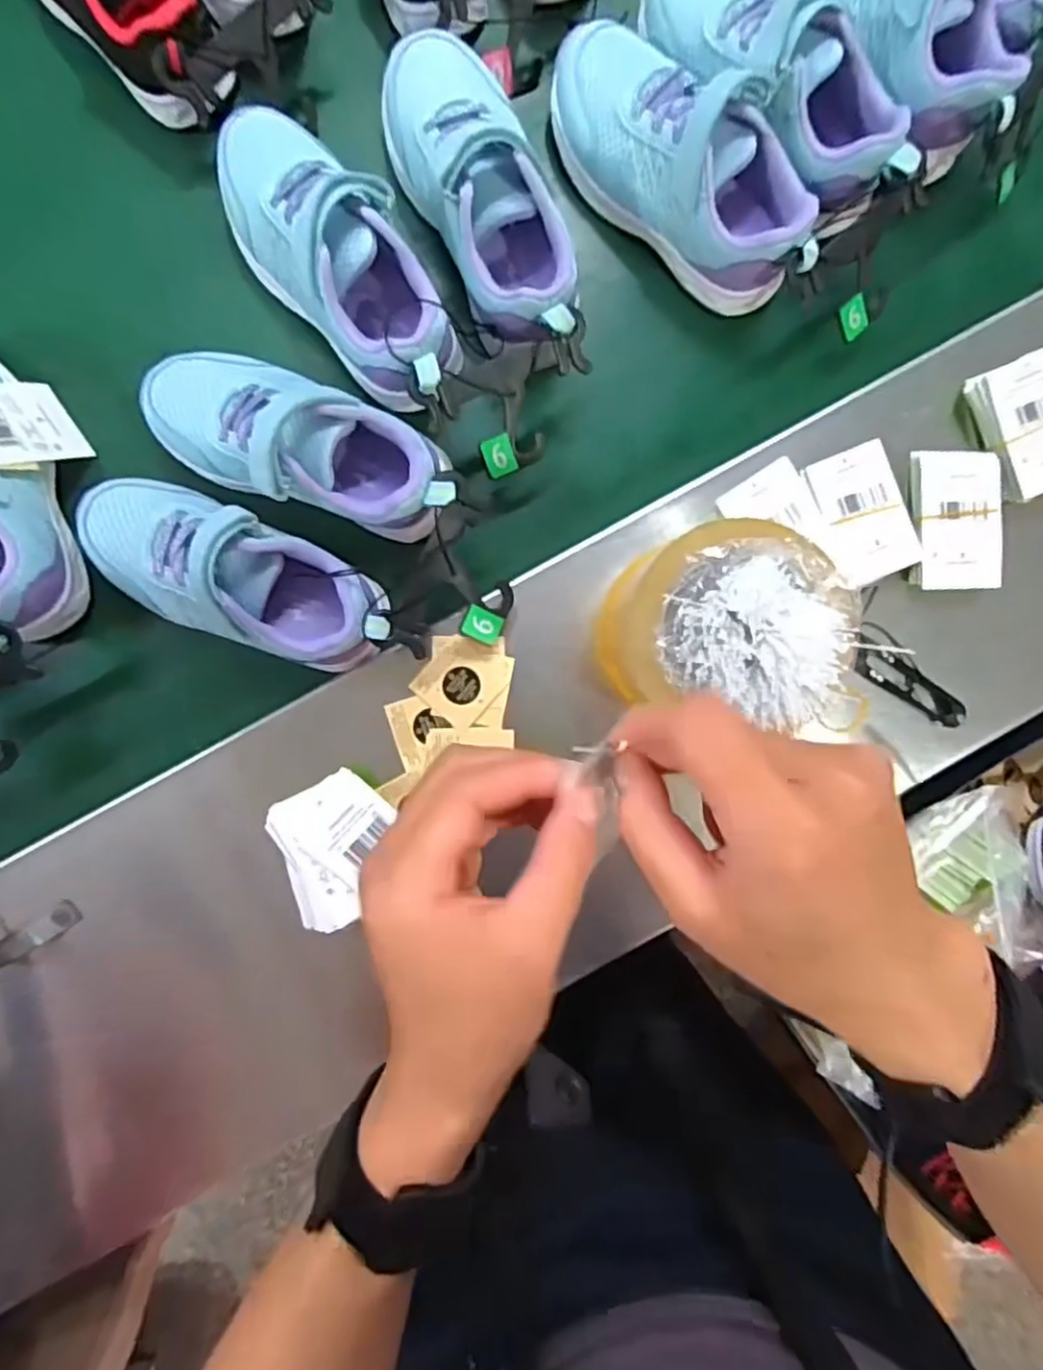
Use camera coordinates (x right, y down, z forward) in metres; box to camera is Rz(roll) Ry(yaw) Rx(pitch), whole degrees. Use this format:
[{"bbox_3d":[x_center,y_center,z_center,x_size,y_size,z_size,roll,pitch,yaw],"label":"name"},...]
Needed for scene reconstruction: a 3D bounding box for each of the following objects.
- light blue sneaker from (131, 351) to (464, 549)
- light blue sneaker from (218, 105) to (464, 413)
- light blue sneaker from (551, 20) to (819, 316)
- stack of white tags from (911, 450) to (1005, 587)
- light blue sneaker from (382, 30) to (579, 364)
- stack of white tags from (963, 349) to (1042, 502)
[{"bbox_3d":[-0.125,-0.137,0.390,0.175,0.062,0.069,16,97,-6],"label":"light blue sneaker"},{"bbox_3d":[-0.102,-0.238,0.391,0.070,0.058,0.176,-43,99,2],"label":"light blue sneaker"},{"bbox_3d":[0.093,-0.304,0.399,0.184,0.066,0.082,39,94,-8],"label":"light blue sneaker"},{"bbox_3d":[0.269,-0.103,0.437,0.052,0.026,0.085,0,98,-4],"label":"stack of white tags"},{"bbox_3d":[-0.019,-0.284,0.400,0.081,0.074,0.186,-27,99,0],"label":"light blue sneaker"},{"bbox_3d":[0.313,-0.160,0.435,0.053,0.033,0.081,-21,99,-1],"label":"stack of white tags"}]

